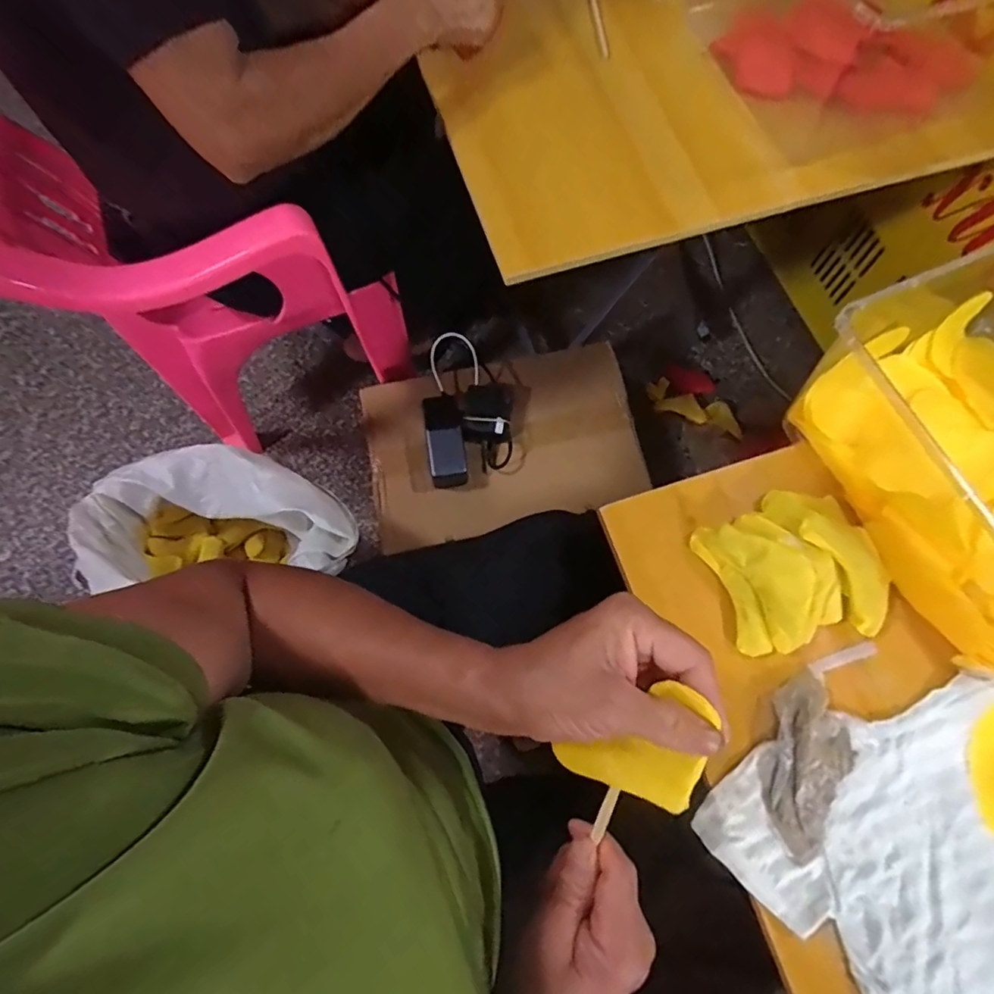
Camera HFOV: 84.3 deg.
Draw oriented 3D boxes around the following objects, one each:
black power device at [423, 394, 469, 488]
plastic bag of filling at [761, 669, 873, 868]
[{"bbox_3d":[-0.077,-0.085,0.815,0.054,0.027,0.138,-6,72,-2],"label":"black power device"},{"bbox_3d":[0.238,0.202,0.413,0.064,0.018,0.127,19,73,6],"label":"plastic bag of filling"}]

